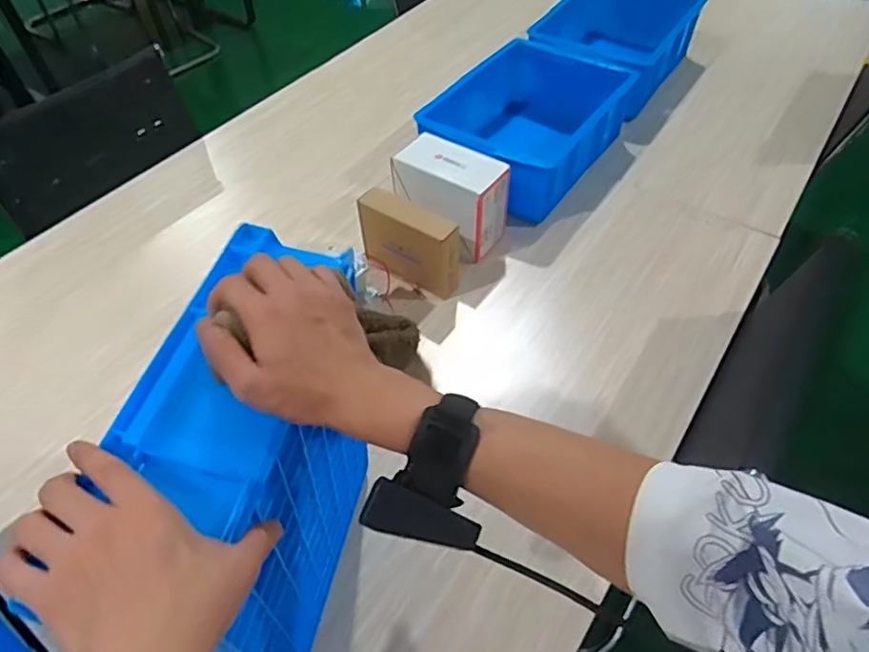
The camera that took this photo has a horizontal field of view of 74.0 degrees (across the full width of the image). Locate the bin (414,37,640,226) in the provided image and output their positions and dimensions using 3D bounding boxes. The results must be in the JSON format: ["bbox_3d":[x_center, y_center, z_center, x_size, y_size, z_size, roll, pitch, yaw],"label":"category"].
[{"bbox_3d":[0.203,-0.435,1.224,0.304,0.142,0.433,31,60,24],"label":"bin"}]

